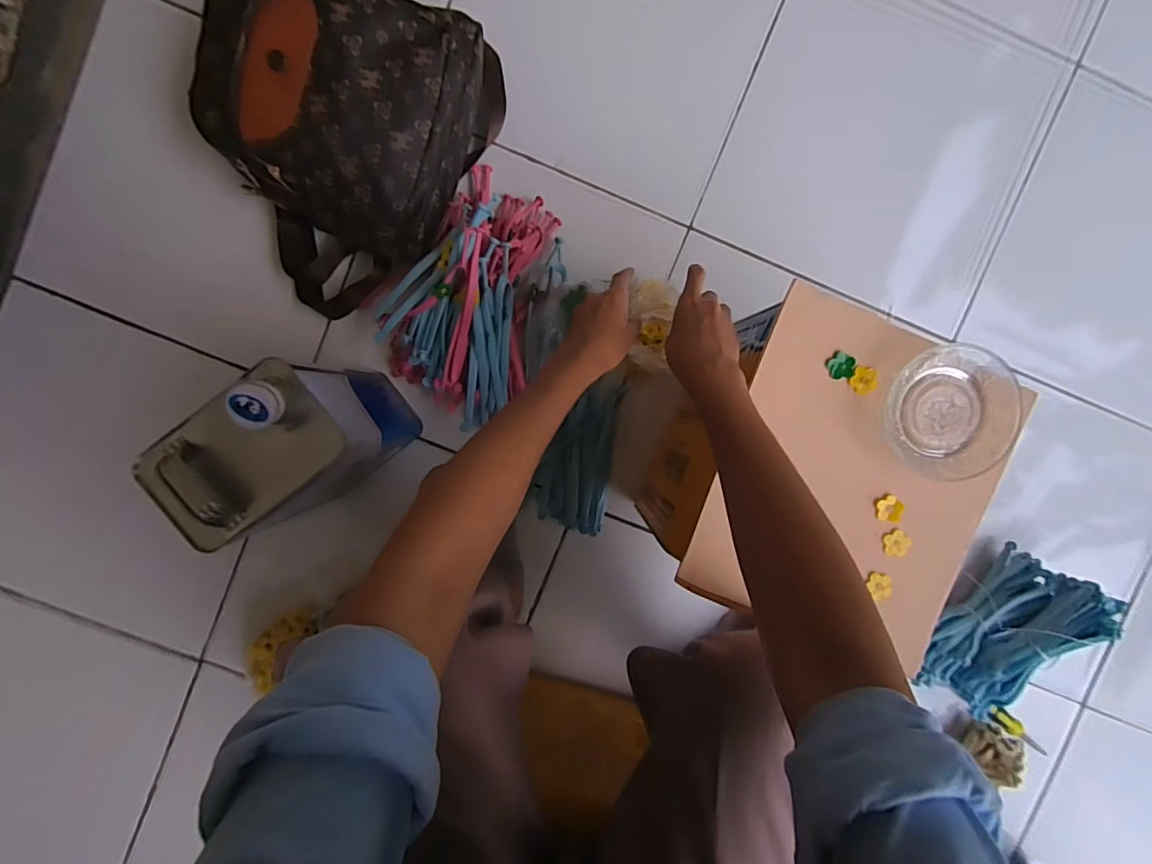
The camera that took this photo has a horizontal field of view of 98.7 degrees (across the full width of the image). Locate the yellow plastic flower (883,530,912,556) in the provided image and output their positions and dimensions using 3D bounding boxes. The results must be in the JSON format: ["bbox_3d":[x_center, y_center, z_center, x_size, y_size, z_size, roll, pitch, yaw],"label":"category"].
[{"bbox_3d":[0.283,0.098,0.436,0.018,0.010,0.022,25,92,-3],"label":"yellow plastic flower"}]

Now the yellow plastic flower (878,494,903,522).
[{"bbox_3d":[0.277,0.067,0.435,0.018,0.007,0.022,-1,93,-2],"label":"yellow plastic flower"}]

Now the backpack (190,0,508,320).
[{"bbox_3d":[-0.271,-0.337,0.570,0.268,0.163,0.373,24,92,-3],"label":"backpack"}]

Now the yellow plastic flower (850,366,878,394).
[{"bbox_3d":[0.251,-0.045,0.431,0.019,0.008,0.023,7,93,-2],"label":"yellow plastic flower"}]

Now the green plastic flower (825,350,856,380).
[{"bbox_3d":[0.229,-0.057,0.427,0.023,0.006,0.022,0,93,-2],"label":"green plastic flower"}]

